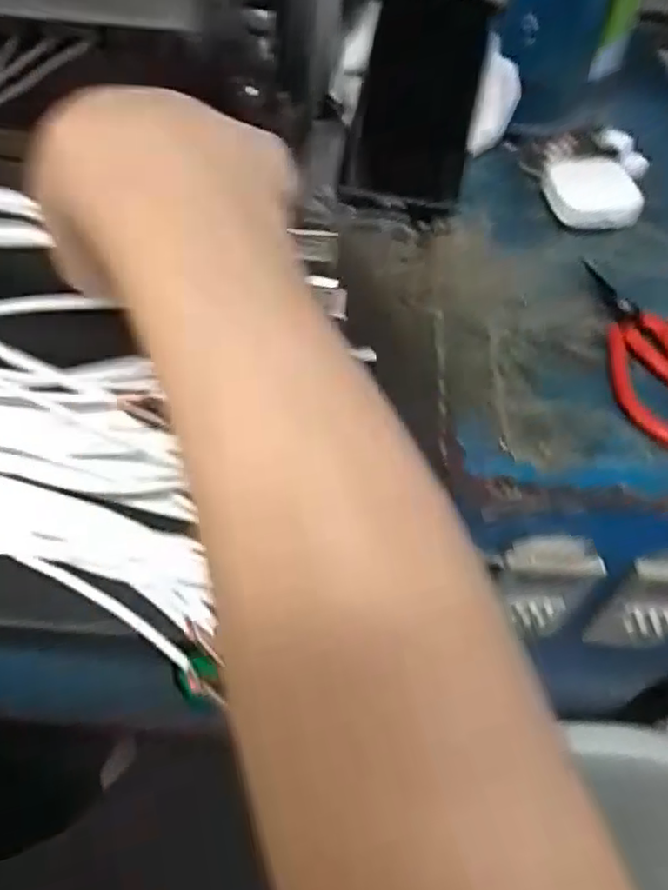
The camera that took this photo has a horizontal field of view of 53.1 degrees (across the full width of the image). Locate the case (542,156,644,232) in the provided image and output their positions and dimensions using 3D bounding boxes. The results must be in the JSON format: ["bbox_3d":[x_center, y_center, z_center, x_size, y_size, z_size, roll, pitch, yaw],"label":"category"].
[{"bbox_3d":[0.151,-0.149,0.397,0.052,0.023,0.050,-2,54,-3],"label":"case"}]

